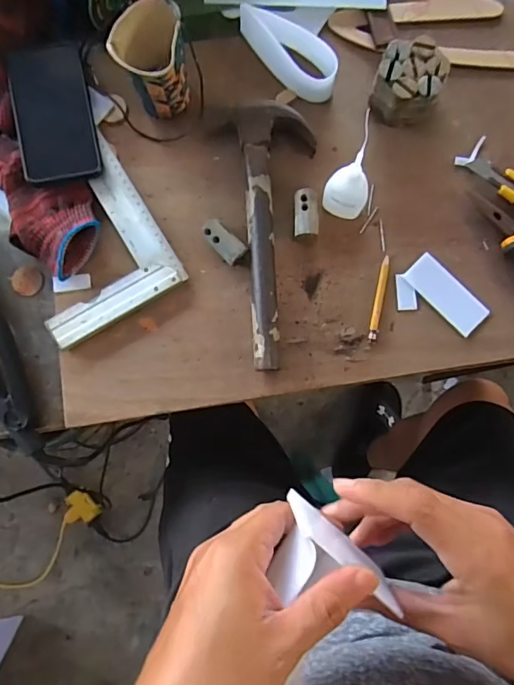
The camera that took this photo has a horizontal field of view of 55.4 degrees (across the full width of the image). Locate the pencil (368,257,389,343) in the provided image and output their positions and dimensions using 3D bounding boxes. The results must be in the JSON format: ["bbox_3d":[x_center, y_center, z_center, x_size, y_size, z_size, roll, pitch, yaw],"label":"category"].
[{"bbox_3d":[0.130,-0.047,0.519,0.010,0.004,0.092,12,83,2],"label":"pencil"}]

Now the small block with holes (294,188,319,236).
[{"bbox_3d":[0.053,-0.139,0.525,0.025,0.022,0.052,0,83,1],"label":"small block with holes"}]

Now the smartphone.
[{"bbox_3d":[-0.221,-0.249,0.532,0.079,0.008,0.154,-12,81,-6],"label":"smartphone"}]

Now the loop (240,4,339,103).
[{"bbox_3d":[0.033,-0.325,0.541,0.130,0.047,0.039,41,85,5],"label":"loop"}]

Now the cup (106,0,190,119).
[{"bbox_3d":[-0.107,-0.291,0.510,0.073,0.091,0.086,-18,83,-1],"label":"cup"}]

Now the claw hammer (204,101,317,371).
[{"bbox_3d":[0.021,-0.118,0.517,0.107,0.027,0.283,-9,83,0],"label":"claw hammer"}]

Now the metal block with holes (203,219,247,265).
[{"bbox_3d":[-0.035,-0.106,0.521,0.025,0.022,0.051,-42,84,-4],"label":"metal block with holes"}]

